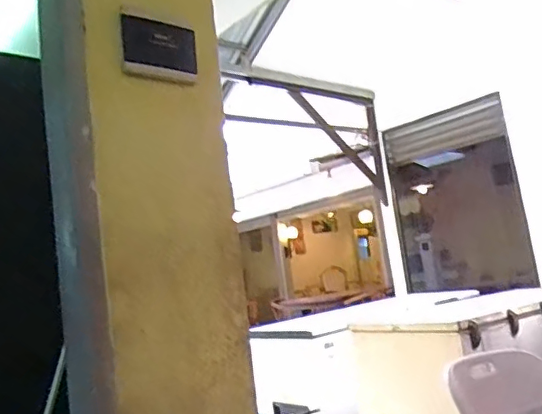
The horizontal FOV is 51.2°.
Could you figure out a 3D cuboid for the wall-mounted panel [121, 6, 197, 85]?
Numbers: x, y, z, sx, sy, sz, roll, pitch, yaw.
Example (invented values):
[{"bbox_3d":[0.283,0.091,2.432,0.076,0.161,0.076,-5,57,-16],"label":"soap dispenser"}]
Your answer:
[{"bbox_3d":[-0.295,-0.428,1.518,0.209,0.167,0.046,-3,-9,-35],"label":"wall-mounted panel"}]

